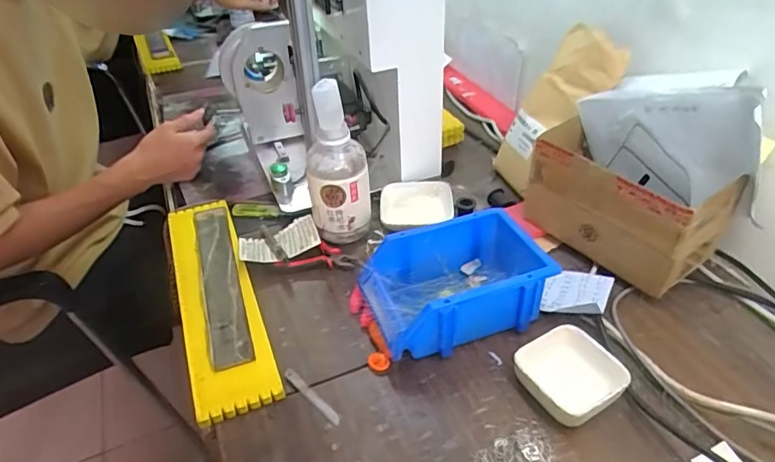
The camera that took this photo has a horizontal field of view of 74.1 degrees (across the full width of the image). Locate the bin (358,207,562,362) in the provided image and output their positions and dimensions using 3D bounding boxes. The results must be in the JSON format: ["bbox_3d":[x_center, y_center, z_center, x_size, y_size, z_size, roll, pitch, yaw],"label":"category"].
[{"bbox_3d":[0.080,0.055,0.554,0.194,0.081,0.127,-11,39,-10],"label":"bin"}]

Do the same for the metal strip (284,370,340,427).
[{"bbox_3d":[-0.072,0.157,0.490,0.009,0.005,0.079,-32,47,-32],"label":"metal strip"}]

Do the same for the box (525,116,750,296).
[{"bbox_3d":[0.268,-0.027,0.600,0.103,0.130,0.199,-28,45,-28],"label":"box"}]

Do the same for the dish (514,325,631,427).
[{"bbox_3d":[0.169,0.135,0.481,0.080,0.033,0.083,-19,42,-20],"label":"dish"}]

